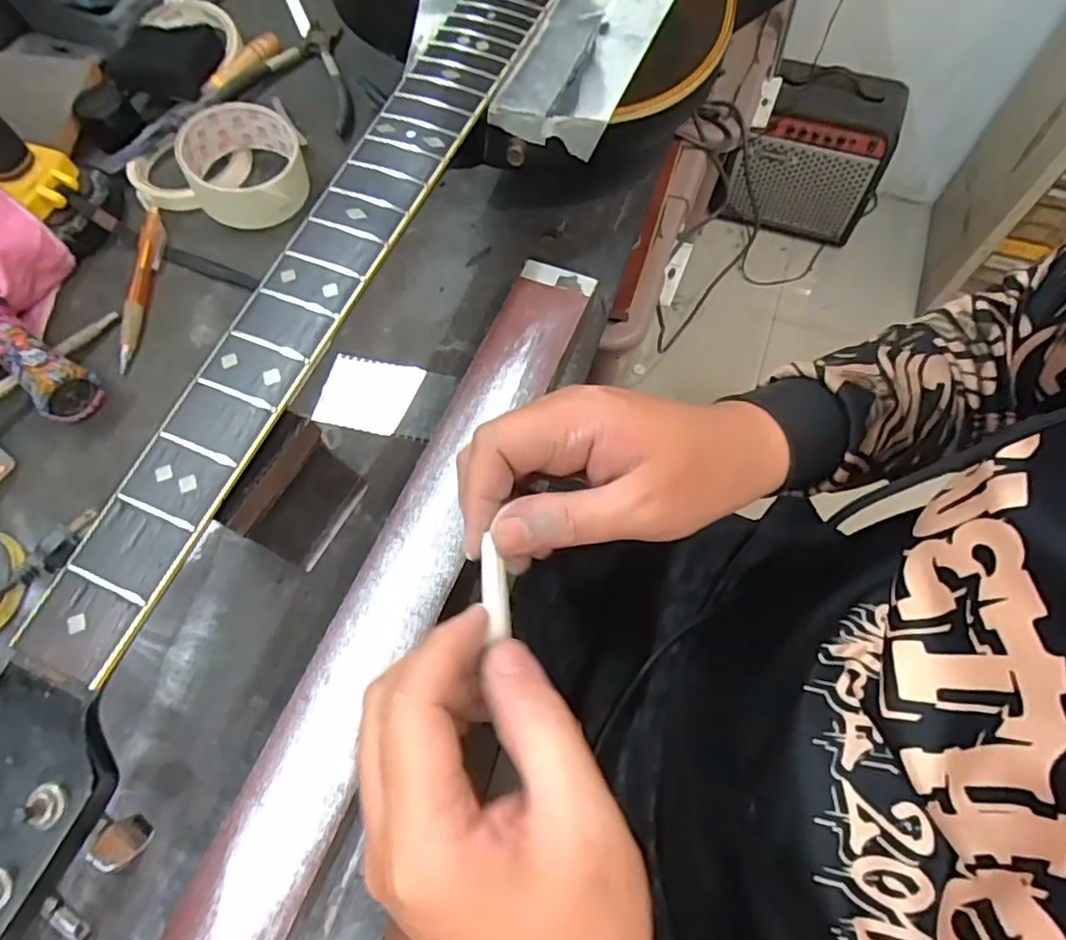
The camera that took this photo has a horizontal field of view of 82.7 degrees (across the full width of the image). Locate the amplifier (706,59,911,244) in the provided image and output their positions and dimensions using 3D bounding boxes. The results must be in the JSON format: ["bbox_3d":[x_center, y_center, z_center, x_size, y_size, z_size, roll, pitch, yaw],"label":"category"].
[{"bbox_3d":[0.571,-0.663,1.299,0.318,0.296,0.161,10,68,5],"label":"amplifier"}]

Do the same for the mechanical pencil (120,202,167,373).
[{"bbox_3d":[-0.283,-0.137,0.439,0.018,0.011,0.143,-4,67,-1],"label":"mechanical pencil"}]

